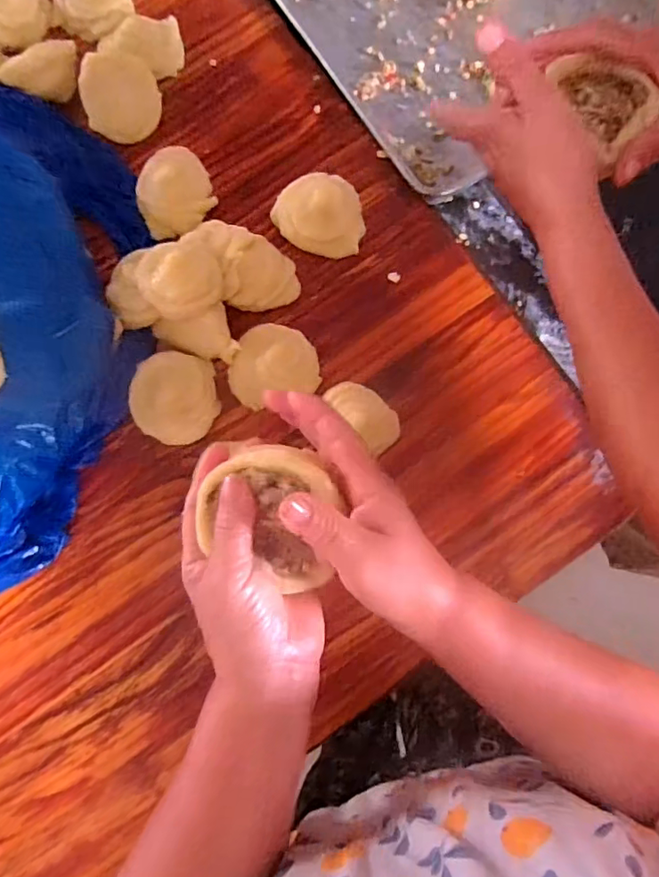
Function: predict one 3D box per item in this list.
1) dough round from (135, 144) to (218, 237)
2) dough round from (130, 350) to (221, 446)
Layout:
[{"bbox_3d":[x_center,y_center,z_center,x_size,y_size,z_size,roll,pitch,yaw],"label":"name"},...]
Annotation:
[{"bbox_3d":[-0.162,-0.257,0.556,0.077,0.028,0.086,-22,82,-1],"label":"dough round"},{"bbox_3d":[-0.153,-0.040,0.526,0.083,0.018,0.087,0,83,2],"label":"dough round"}]

